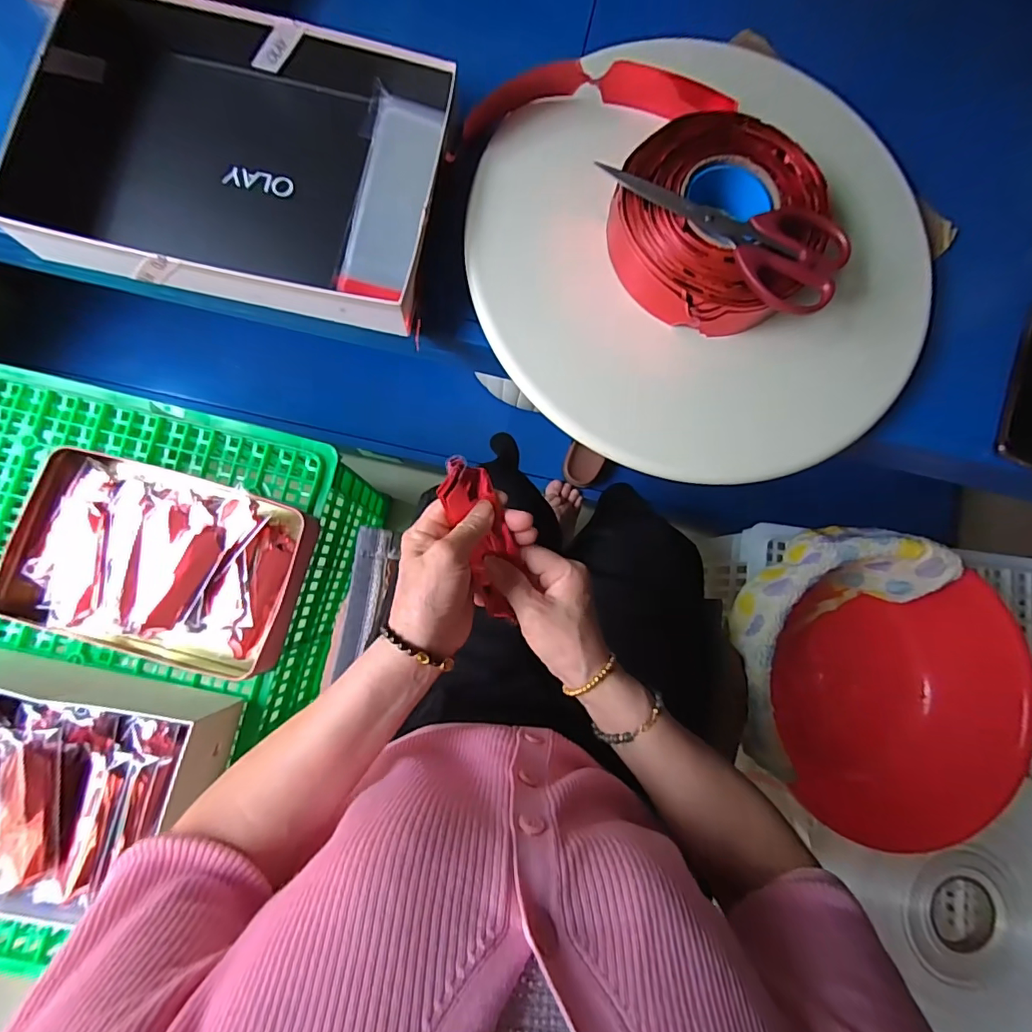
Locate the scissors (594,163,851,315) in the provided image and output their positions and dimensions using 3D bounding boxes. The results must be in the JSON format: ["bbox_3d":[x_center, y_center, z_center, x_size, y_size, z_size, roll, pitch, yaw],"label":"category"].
[{"bbox_3d":[0.160,-0.227,0.382,0.196,0.018,0.070,30,81,0],"label":"scissors"}]

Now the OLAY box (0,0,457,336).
[{"bbox_3d":[-0.219,-0.294,0.414,0.312,0.059,0.236,10,82,-3],"label":"OLAY box"}]

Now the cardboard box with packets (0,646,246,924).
[{"bbox_3d":[-0.510,0.275,0.517,0.316,0.106,0.228,14,82,-3],"label":"cardboard box with packets"}]

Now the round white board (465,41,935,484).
[{"bbox_3d":[0.156,-0.211,0.423,0.394,0.033,0.349,19,86,-1],"label":"round white board"}]

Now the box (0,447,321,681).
[{"bbox_3d":[-0.415,0.060,0.586,0.312,0.066,0.221,15,82,-2],"label":"box"}]

